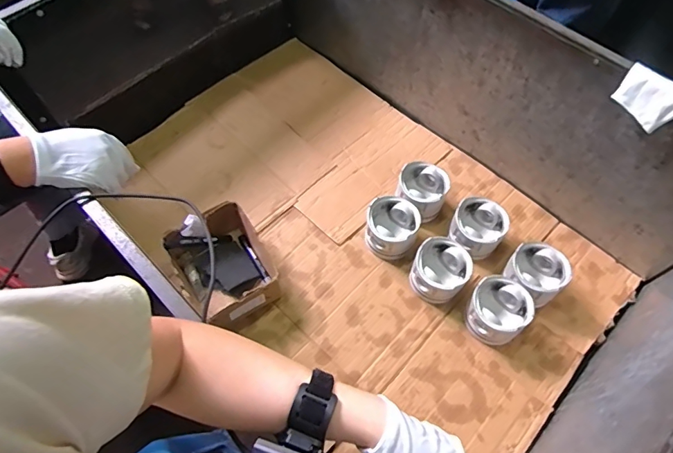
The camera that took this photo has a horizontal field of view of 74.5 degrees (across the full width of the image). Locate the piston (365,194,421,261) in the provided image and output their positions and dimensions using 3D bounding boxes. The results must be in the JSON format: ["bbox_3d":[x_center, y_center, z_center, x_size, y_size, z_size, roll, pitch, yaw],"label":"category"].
[{"bbox_3d":[0.111,0.005,0.906,0.103,0.085,0.105,11,61,5],"label":"piston"}]

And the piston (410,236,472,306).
[{"bbox_3d":[0.200,0.088,0.858,0.101,0.086,0.101,0,61,-1],"label":"piston"}]

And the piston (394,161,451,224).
[{"bbox_3d":[0.180,-0.073,0.950,0.107,0.068,0.112,0,61,-1],"label":"piston"}]

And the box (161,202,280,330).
[{"bbox_3d":[-0.217,0.079,0.859,0.169,0.091,0.203,-31,66,-17],"label":"box"}]

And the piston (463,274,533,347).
[{"bbox_3d":[0.298,0.158,0.827,0.102,0.083,0.107,0,61,-1],"label":"piston"}]

